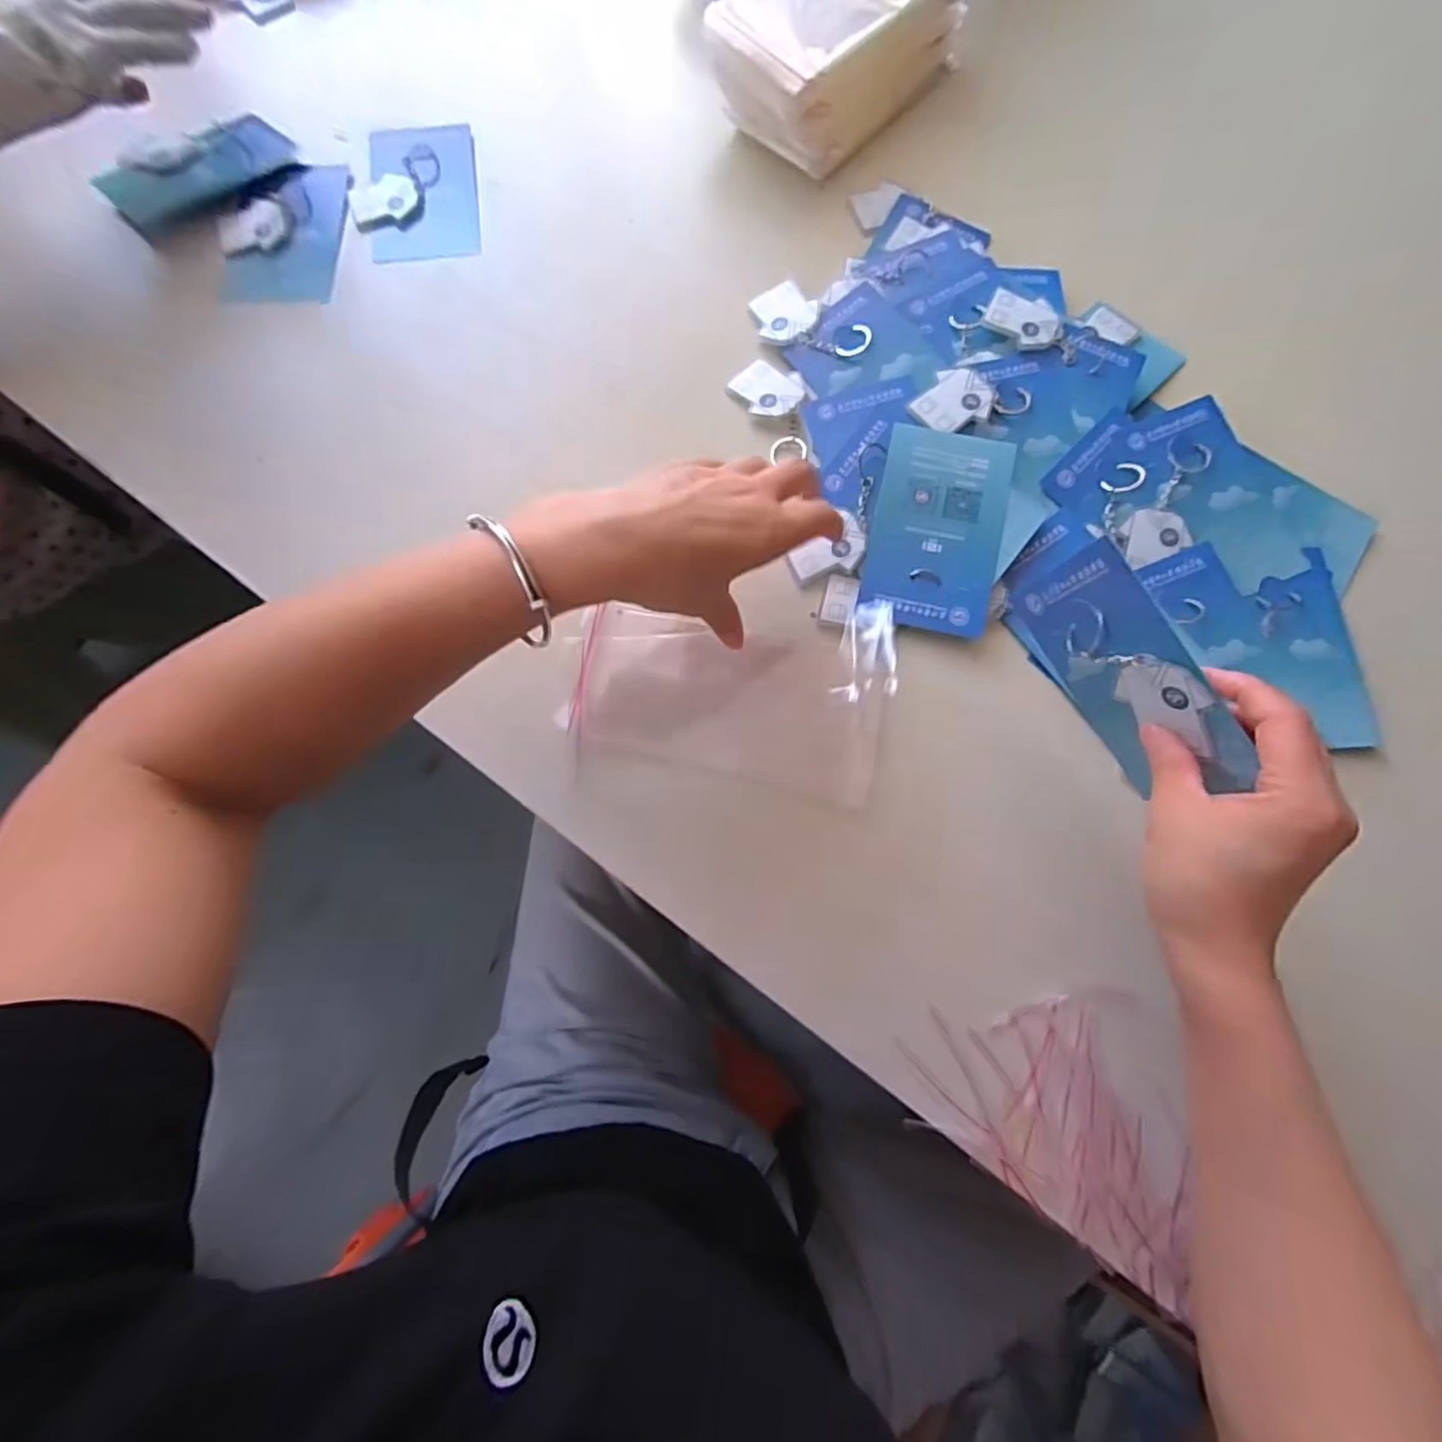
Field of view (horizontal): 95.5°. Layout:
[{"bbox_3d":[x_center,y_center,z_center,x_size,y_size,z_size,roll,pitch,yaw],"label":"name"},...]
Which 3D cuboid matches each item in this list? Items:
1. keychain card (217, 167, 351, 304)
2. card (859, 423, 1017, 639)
[{"bbox_3d":[-0.334,-0.372,0.501,0.084,0.008,0.131,0,74,-2],"label":"keychain card"},{"bbox_3d":[0.140,-0.125,0.423,0.080,0.004,0.134,12,81,6],"label":"card"}]

